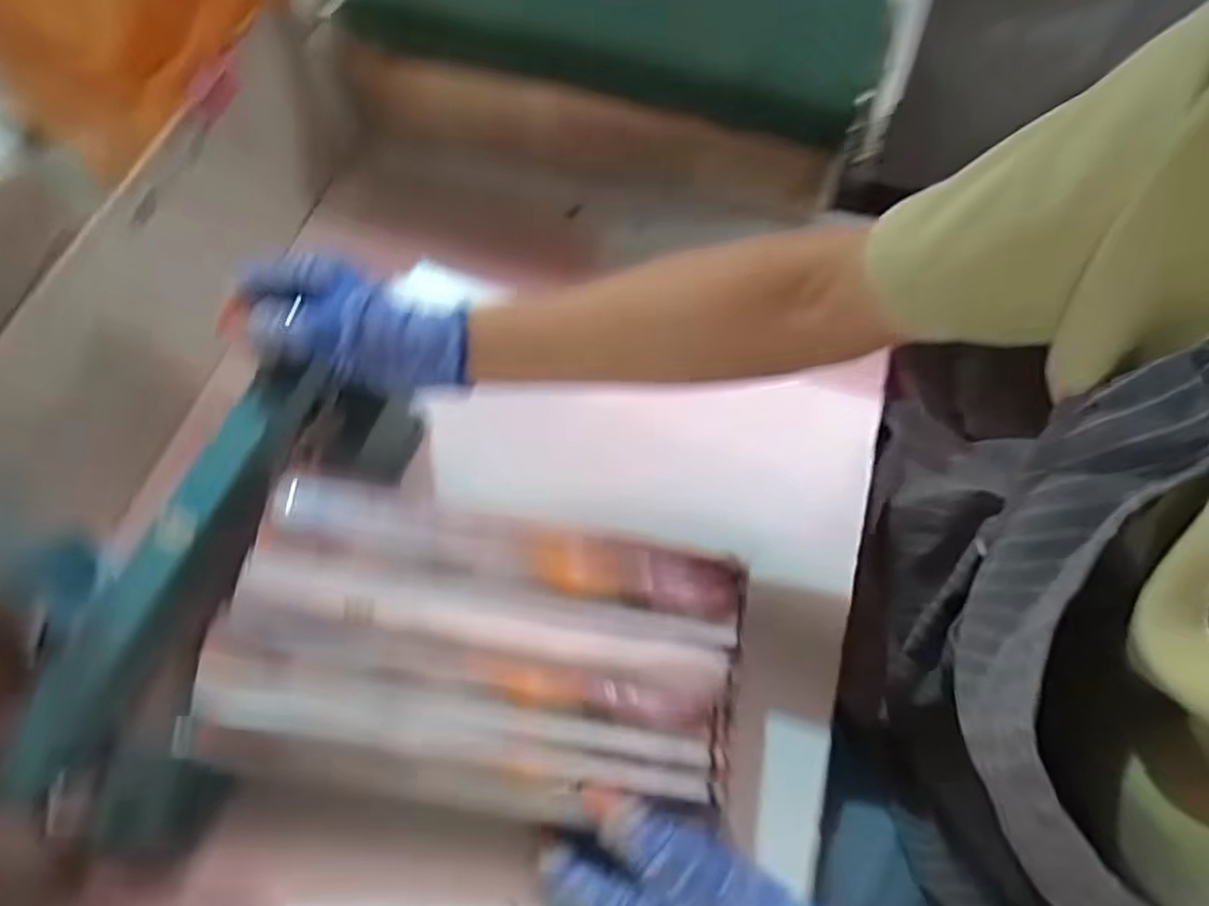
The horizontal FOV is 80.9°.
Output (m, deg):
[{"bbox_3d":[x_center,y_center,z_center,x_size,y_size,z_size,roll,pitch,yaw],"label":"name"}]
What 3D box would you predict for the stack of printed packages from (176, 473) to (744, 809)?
[{"bbox_3d":[-0.065,0.104,0.386,0.269,0.022,0.148,10,69,-5],"label":"stack of printed packages"}]

